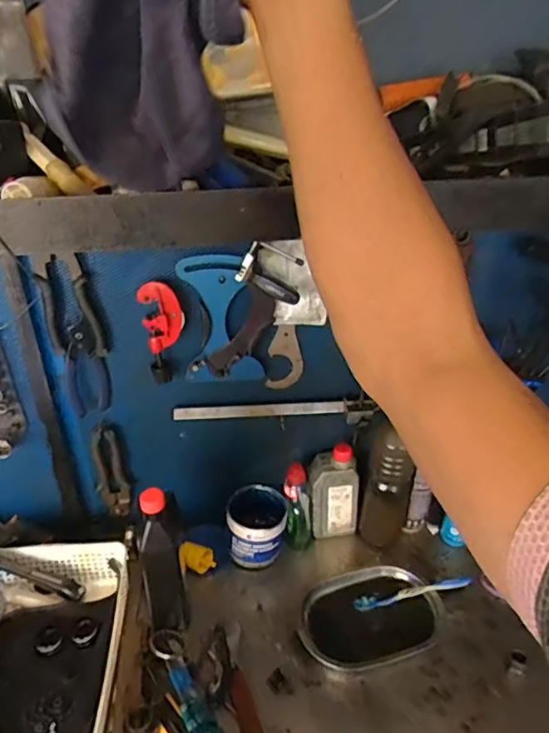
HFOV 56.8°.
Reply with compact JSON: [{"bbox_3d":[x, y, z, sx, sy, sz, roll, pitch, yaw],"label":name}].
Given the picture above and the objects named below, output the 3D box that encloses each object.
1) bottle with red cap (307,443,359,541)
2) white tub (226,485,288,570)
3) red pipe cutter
[{"bbox_3d":[0.104,0.220,0.887,0.085,0.170,0.054,3,29,7],"label":"bottle with red cap"},{"bbox_3d":[-0.029,0.276,0.881,0.100,0.090,0.106,-1,29,-2],"label":"white tub"},{"bbox_3d":[-0.159,-0.047,0.729,0.057,0.142,0.023,0,29,0],"label":"red pipe cutter"}]

